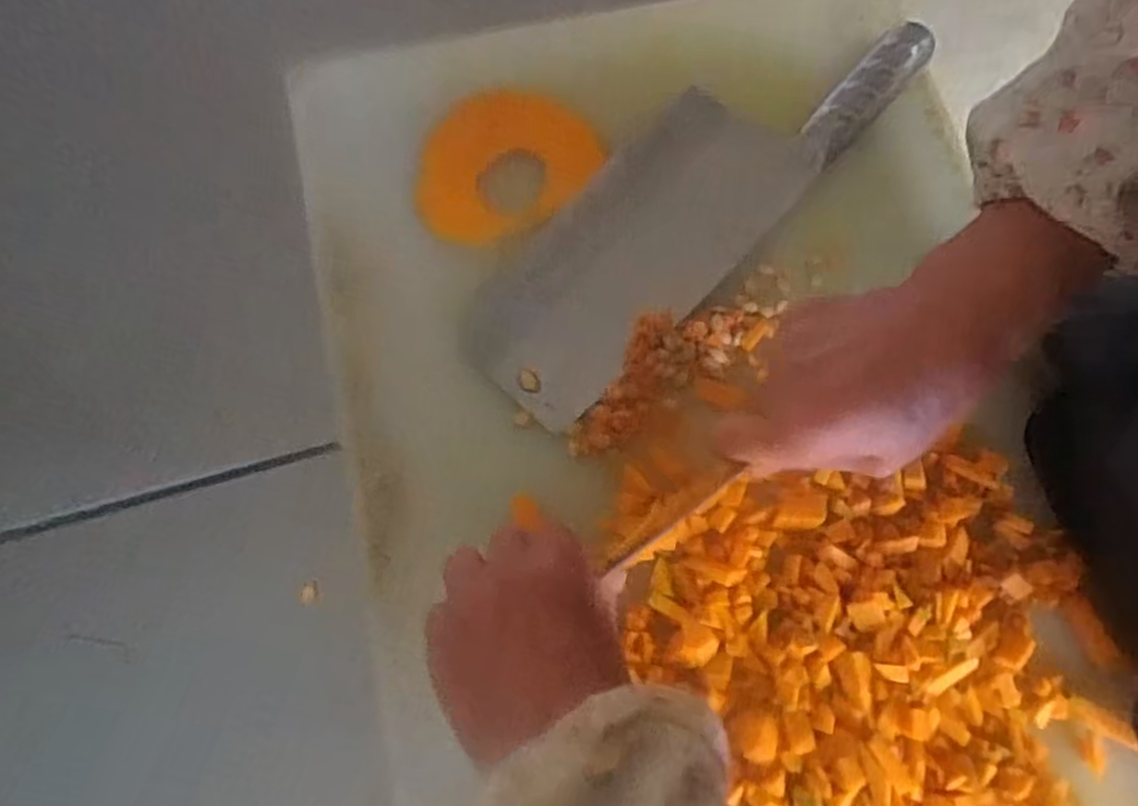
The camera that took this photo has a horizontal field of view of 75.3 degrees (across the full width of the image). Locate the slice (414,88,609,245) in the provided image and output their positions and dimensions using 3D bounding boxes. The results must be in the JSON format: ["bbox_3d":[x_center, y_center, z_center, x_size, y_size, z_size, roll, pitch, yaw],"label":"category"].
[{"bbox_3d":[-0.037,-0.135,0.411,0.108,0.023,0.072,-38,78,-11],"label":"slice"}]

